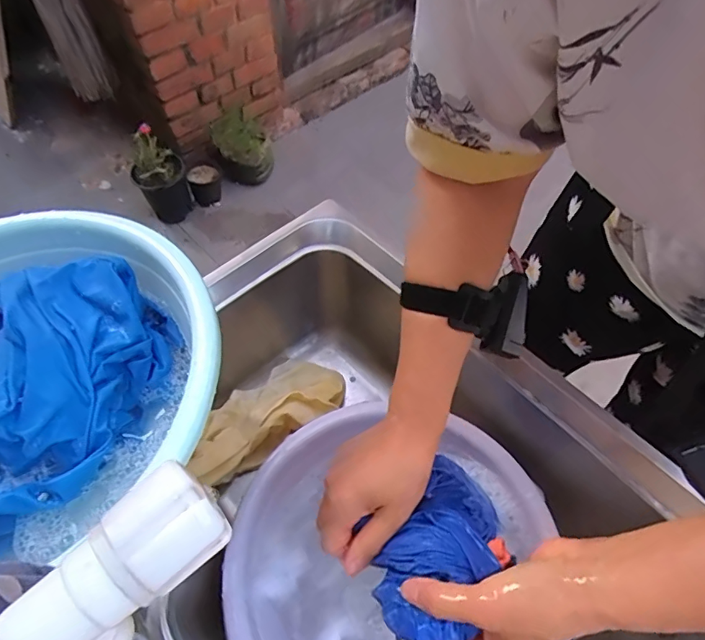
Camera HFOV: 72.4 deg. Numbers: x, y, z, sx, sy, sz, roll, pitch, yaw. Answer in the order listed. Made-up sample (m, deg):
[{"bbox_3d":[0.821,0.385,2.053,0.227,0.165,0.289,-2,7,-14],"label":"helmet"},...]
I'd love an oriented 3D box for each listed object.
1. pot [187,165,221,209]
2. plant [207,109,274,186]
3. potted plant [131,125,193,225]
[{"bbox_3d":[-0.484,-0.446,1.588,0.101,0.118,0.093,0,57,0],"label":"pot"},{"bbox_3d":[-0.379,-0.568,1.629,0.192,0.213,0.177,-14,58,-9],"label":"plant"},{"bbox_3d":[-0.594,-0.436,1.497,0.148,0.264,0.159,0,57,0],"label":"potted plant"}]

